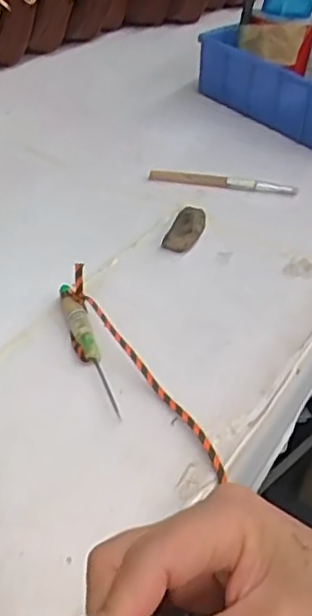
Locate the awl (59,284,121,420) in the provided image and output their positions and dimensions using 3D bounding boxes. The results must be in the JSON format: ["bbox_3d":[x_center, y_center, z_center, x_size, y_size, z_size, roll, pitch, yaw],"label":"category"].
[{"bbox_3d":[-0.042,0.022,0.409,0.011,0.013,0.109,-12,43,-17],"label":"awl"}]

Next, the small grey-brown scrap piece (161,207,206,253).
[{"bbox_3d":[0.025,-0.064,0.523,0.022,0.016,0.057,15,42,13],"label":"small grey-brown scrap piece"}]

